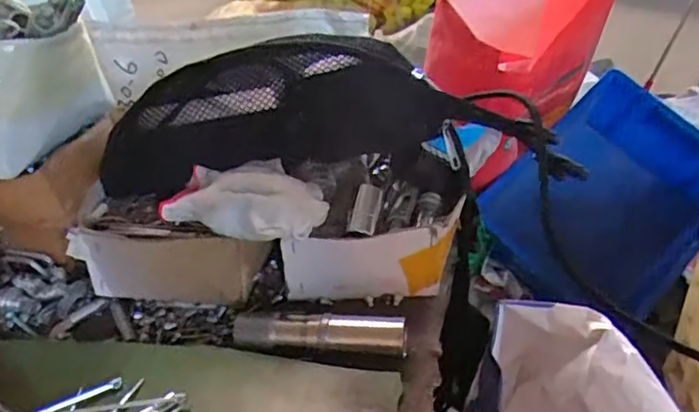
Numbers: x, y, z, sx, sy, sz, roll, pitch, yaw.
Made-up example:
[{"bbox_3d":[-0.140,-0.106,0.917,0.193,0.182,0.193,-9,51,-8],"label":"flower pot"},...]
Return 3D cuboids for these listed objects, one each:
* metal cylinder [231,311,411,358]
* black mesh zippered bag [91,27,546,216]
[{"bbox_3d":[-0.022,0.089,0.426,0.119,0.021,0.021,2,31,7],"label":"metal cylinder"},{"bbox_3d":[-0.040,-0.070,0.497,0.333,0.116,0.077,-3,31,-1],"label":"black mesh zippered bag"}]

